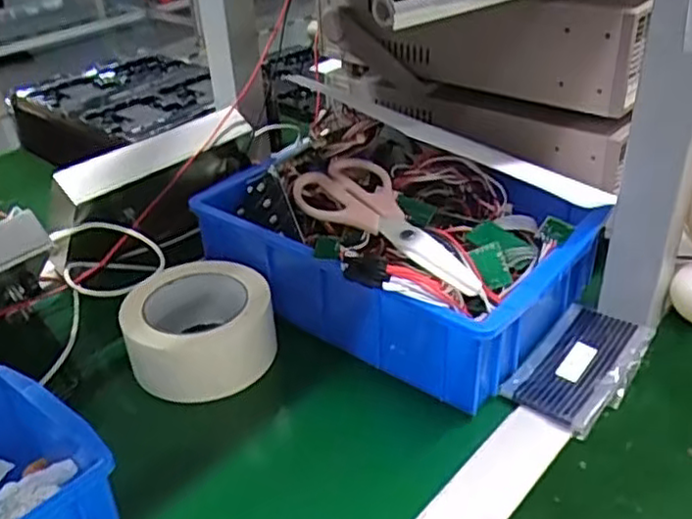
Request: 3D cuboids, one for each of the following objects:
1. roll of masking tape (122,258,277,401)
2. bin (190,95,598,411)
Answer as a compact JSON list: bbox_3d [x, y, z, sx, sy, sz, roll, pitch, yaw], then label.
[{"bbox_3d":[-0.112,0.053,0.539,0.108,0.057,0.108,-2,33,1],"label":"roll of masking tape"},{"bbox_3d":[0.034,-0.015,0.562,0.280,0.106,0.180,27,43,36],"label":"bin"}]

